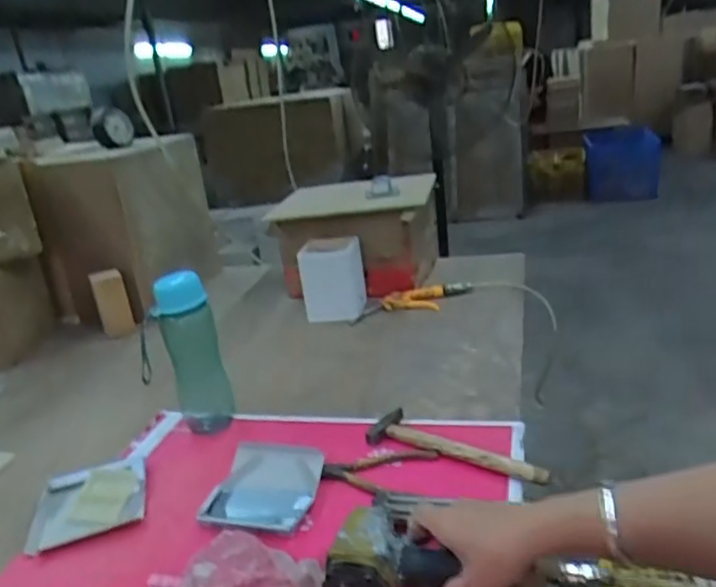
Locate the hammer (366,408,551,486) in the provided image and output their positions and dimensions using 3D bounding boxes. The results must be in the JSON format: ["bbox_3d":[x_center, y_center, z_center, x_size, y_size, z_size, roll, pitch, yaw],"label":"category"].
[{"bbox_3d":[0.127,0.193,0.801,0.258,0.030,0.075,10,26,34],"label":"hammer"}]

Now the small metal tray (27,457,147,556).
[{"bbox_3d":[-0.344,0.259,0.788,0.138,0.026,0.123,-12,20,-12],"label":"small metal tray"}]

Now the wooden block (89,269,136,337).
[{"bbox_3d":[-0.526,0.017,1.332,0.069,0.122,0.065,-16,22,-22],"label":"wooden block"}]

